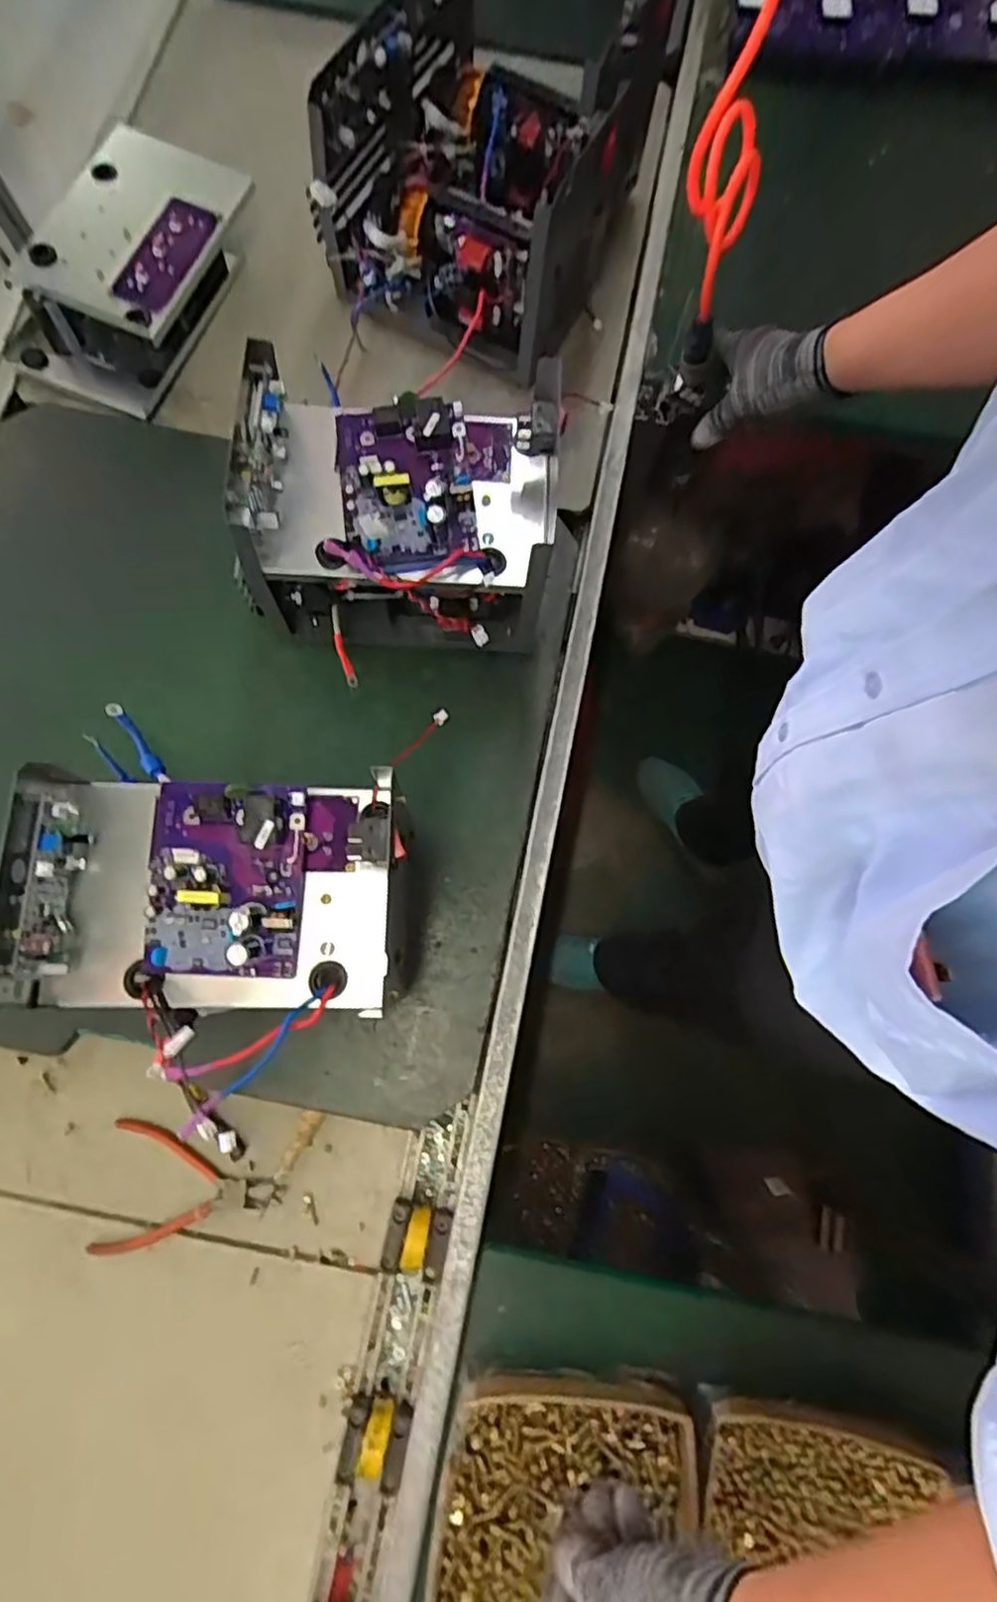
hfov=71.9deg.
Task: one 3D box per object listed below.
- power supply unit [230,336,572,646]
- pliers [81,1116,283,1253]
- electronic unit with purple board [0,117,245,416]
[{"bbox_3d":[-0.065,-0.222,0.569,0.259,0.177,0.153,6,77,-1],"label":"power supply unit"},{"bbox_3d":[-0.275,0.355,0.615,0.155,0.008,0.108,10,78,2],"label":"pliers"},{"bbox_3d":[-0.364,-0.520,0.681,0.169,0.077,0.265,19,77,1],"label":"electronic unit with purple board"}]

